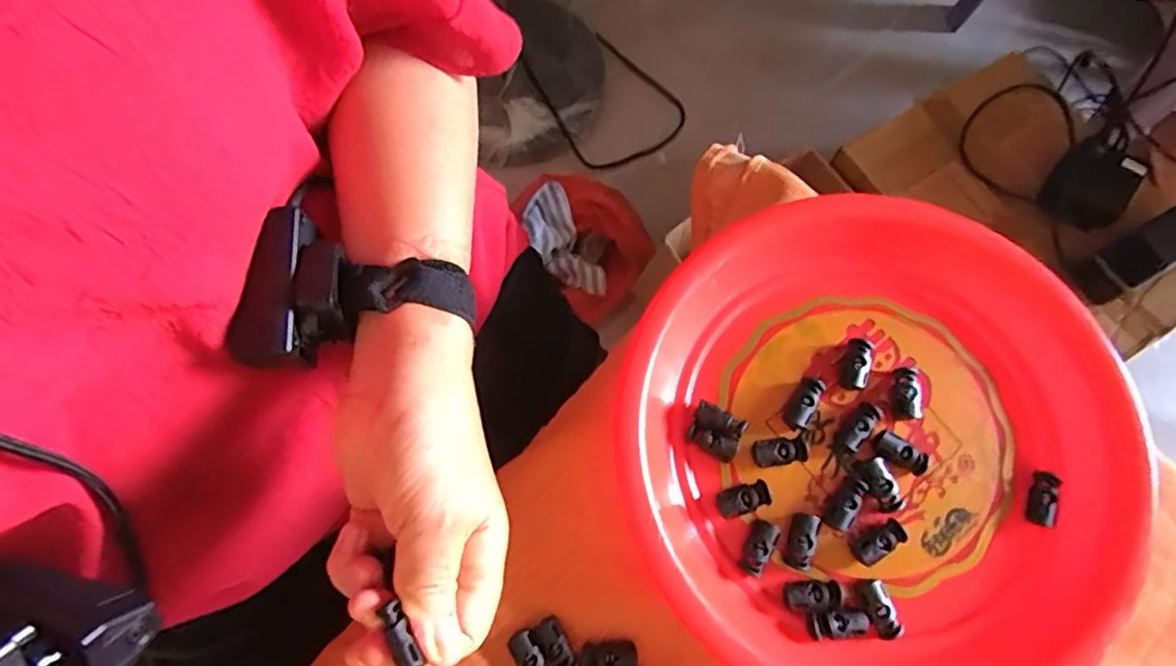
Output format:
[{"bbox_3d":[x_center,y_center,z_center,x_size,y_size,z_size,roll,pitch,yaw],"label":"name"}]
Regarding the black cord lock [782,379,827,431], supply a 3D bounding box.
[{"bbox_3d":[0.115,0.038,0.332,0.015,0.010,0.027,27,75,7],"label":"black cord lock"}]

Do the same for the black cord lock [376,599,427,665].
[{"bbox_3d":[-0.073,0.118,0.243,0.010,0.005,0.026,-26,73,-8],"label":"black cord lock"}]

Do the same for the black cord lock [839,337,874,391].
[{"bbox_3d":[0.145,0.016,0.338,0.013,0.008,0.028,17,74,4],"label":"black cord lock"}]

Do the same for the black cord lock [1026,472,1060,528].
[{"bbox_3d":[0.235,0.086,0.323,0.011,0.008,0.026,10,86,2],"label":"black cord lock"}]

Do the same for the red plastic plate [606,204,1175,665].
[{"bbox_3d":[0.145,0.058,0.328,0.255,0.045,0.244,0,73,-1],"label":"red plastic plate"}]

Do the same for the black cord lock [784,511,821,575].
[{"bbox_3d":[0.107,0.105,0.315,0.013,0.008,0.028,14,87,4],"label":"black cord lock"}]

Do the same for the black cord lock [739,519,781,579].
[{"bbox_3d":[0.085,0.108,0.314,0.012,0.009,0.028,22,89,6],"label":"black cord lock"}]

